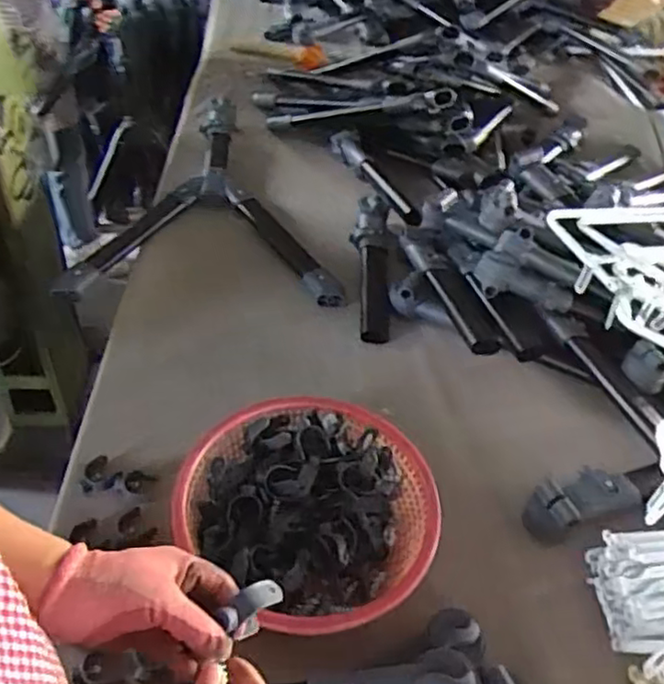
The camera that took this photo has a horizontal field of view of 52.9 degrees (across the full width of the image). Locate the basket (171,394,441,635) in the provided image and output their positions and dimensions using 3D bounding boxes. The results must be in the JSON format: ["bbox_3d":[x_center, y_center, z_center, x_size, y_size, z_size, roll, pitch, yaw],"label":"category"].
[{"bbox_3d":[-0.016,0.207,0.815,0.286,0.101,0.286,4,43,-4],"label":"basket"}]

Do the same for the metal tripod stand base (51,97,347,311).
[{"bbox_3d":[-0.226,-0.314,1.369,0.488,0.046,0.673,4,43,-4],"label":"metal tripod stand base"}]

